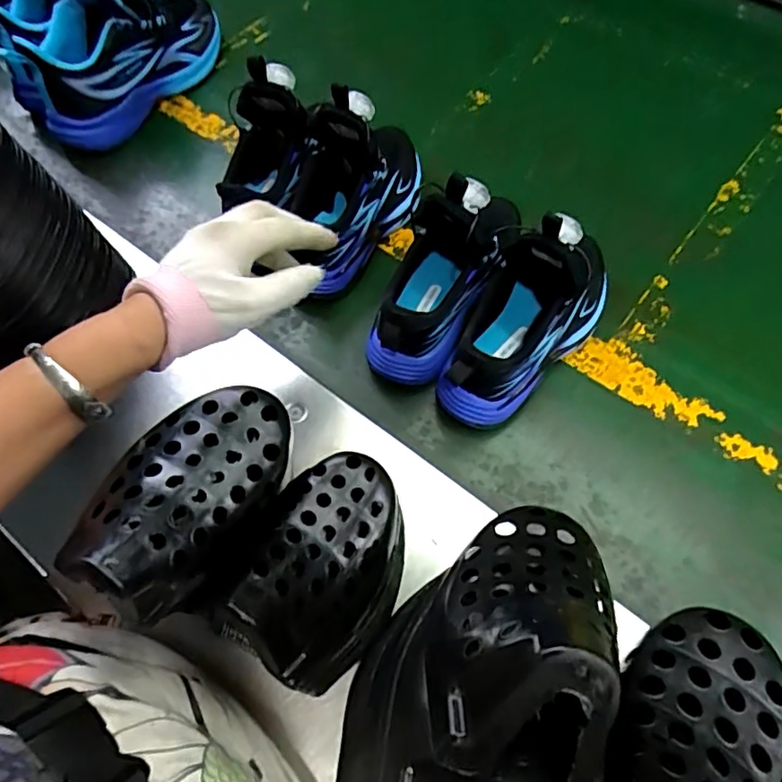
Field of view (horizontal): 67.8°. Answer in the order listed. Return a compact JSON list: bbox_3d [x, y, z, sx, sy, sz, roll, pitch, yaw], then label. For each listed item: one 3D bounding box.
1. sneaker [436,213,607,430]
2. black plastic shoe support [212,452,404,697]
[{"bbox_3d":[0.108,-0.067,0.452,0.077,0.134,0.189,39,69,18],"label":"sneaker"},{"bbox_3d":[-0.035,0.095,0.330,0.083,0.074,0.127,20,64,10],"label":"black plastic shoe support"}]

